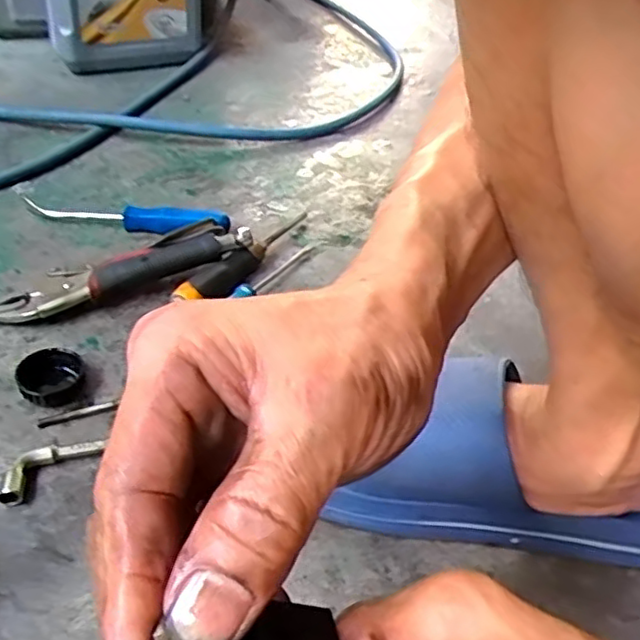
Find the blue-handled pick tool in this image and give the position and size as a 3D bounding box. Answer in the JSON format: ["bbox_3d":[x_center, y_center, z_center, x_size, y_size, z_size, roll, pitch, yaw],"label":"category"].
[{"bbox_3d":[-0.188,-0.100,0.633,0.199,0.027,0.018,9,40,3],"label":"blue-handled pick tool"}]

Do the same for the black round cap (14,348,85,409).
[{"bbox_3d":[-0.193,0.040,0.473,0.045,0.019,0.045,4,40,-3],"label":"black round cap"}]

